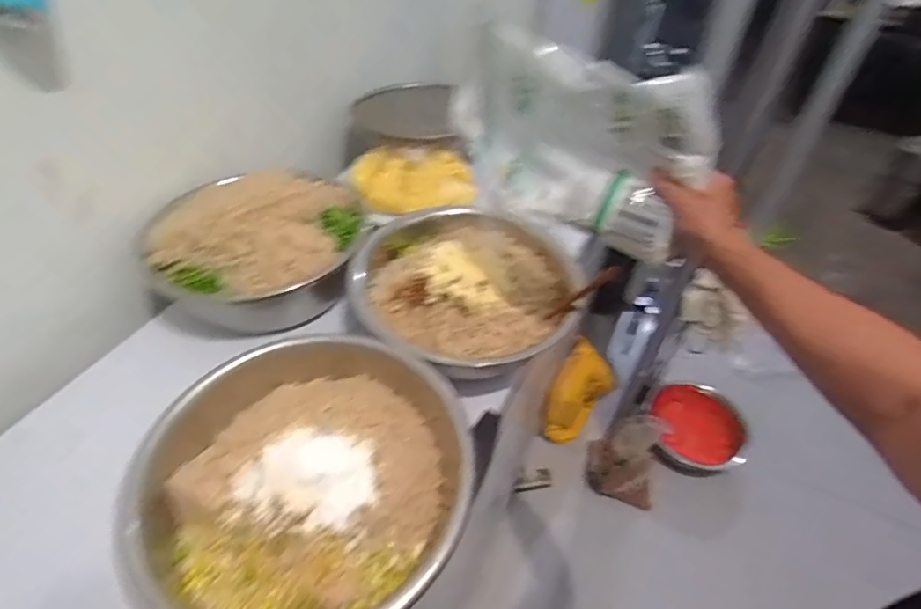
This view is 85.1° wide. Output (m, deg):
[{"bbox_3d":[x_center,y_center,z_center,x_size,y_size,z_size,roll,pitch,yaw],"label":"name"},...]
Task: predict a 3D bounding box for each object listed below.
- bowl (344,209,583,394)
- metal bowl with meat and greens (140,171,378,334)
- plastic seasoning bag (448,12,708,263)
[{"bbox_3d":[0.019,-0.031,0.845,0.330,0.119,0.360,1,44,-1],"label":"bowl"},{"bbox_3d":[-0.366,-0.118,0.931,0.358,0.163,0.350,-17,47,-19],"label":"metal bowl with meat and greens"},{"bbox_3d":[0.121,-0.196,0.596,0.314,0.194,0.058,32,52,27],"label":"plastic seasoning bag"}]

